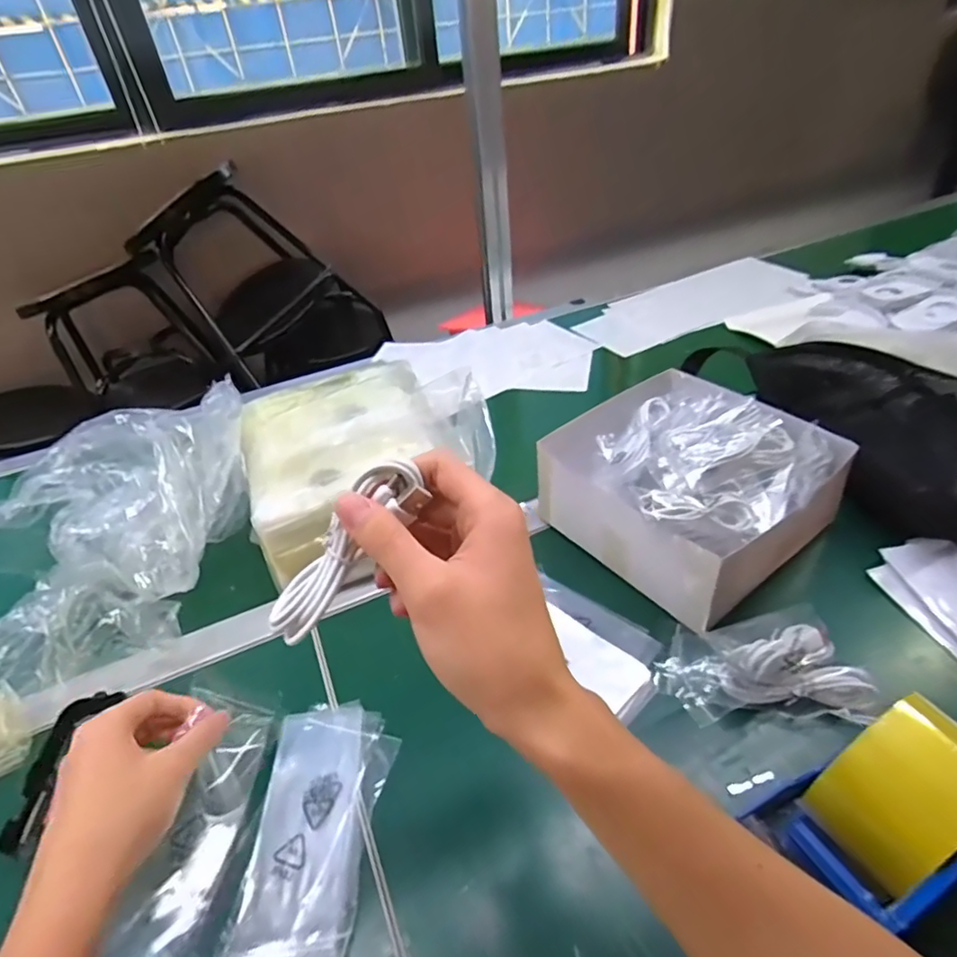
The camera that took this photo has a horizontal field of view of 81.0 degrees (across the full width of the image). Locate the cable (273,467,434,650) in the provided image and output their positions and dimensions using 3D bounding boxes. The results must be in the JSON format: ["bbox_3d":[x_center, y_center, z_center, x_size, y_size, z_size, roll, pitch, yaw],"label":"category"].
[{"bbox_3d":[-0.062,0.032,0.255,0.094,0.020,0.022,-50,48,0],"label":"cable"}]

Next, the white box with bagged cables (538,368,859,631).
[{"bbox_3d":[0.191,-0.001,0.528,0.209,0.117,0.209,-32,45,-28],"label":"white box with bagged cables"}]

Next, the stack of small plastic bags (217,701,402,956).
[{"bbox_3d":[-0.110,0.235,0.378,0.087,0.007,0.169,-2,39,6],"label":"stack of small plastic bags"}]

